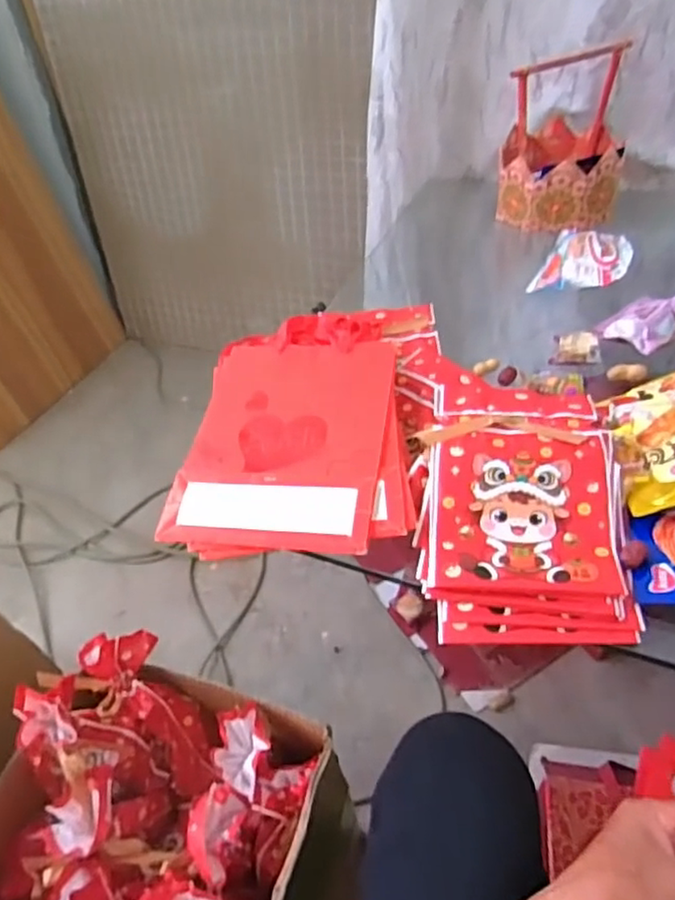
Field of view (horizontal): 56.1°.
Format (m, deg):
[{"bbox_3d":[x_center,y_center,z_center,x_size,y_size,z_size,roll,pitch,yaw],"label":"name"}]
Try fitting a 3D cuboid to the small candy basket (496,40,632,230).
[{"bbox_3d":[0.322,-0.438,0.896,0.159,0.197,0.159,10,47,19],"label":"small candy basket"}]

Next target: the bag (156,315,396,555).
[{"bbox_3d":[-0.043,-0.044,0.650,0.191,0.027,0.337,2,45,9],"label":"bag"}]

